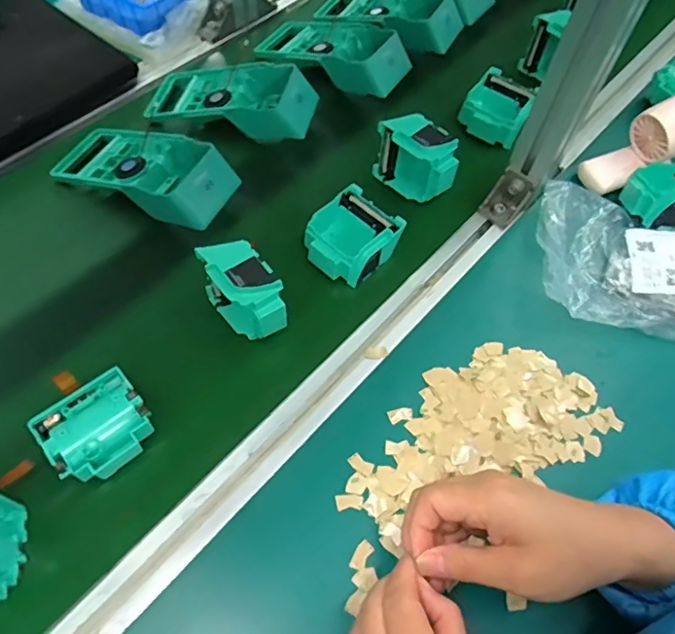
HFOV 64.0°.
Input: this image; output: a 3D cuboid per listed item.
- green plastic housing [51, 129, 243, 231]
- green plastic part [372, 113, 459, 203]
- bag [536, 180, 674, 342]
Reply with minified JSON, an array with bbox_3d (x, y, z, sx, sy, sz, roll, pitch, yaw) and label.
[{"bbox_3d":[-0.197,-0.149,0.557,0.191,0.060,0.092,27,66,10],"label":"green plastic housing"},{"bbox_3d":[0.082,-0.160,0.559,0.084,0.076,0.039,38,68,14],"label":"green plastic part"},{"bbox_3d":[0.299,-0.050,0.517,0.210,0.028,0.140,13,64,3],"label":"bag"}]

